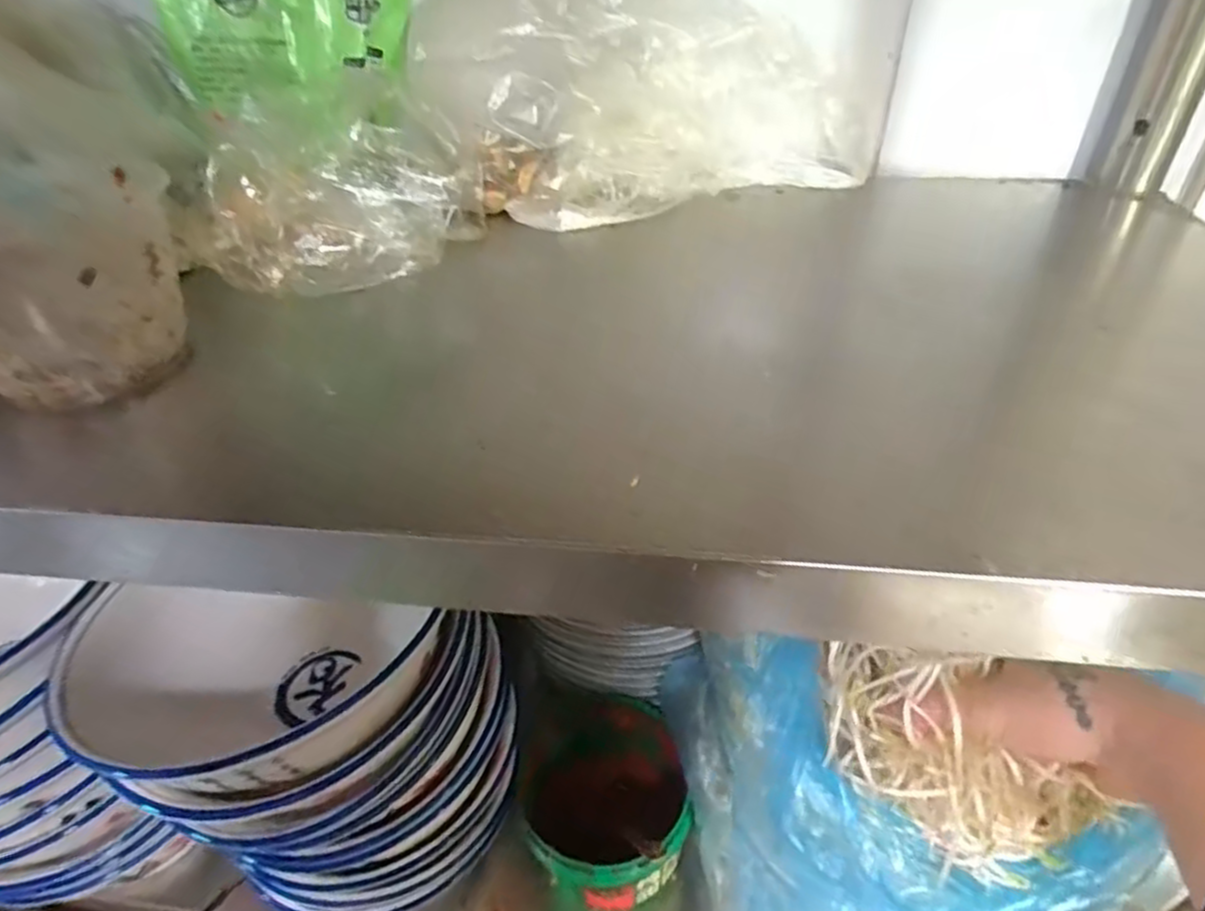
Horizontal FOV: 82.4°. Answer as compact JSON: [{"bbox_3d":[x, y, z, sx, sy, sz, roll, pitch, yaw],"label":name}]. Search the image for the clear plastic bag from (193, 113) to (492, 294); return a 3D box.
[{"bbox_3d":[-0.150,-0.147,0.400,0.171,0.083,0.058,-15,40,-15],"label":"clear plastic bag"}]

